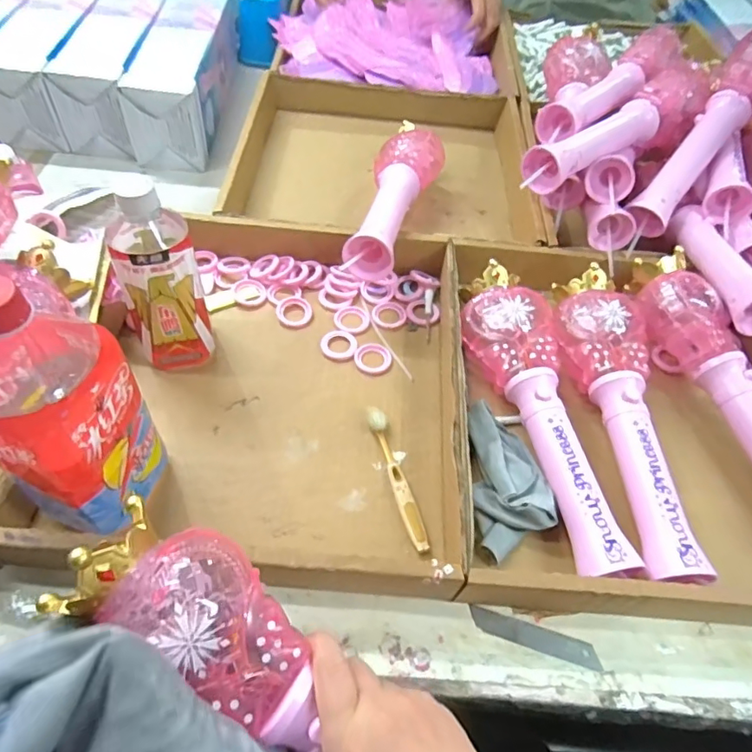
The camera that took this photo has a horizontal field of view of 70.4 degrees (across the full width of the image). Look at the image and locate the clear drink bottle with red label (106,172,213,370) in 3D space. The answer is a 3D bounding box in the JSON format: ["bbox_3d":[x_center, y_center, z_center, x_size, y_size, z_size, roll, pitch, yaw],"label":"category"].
[{"bbox_3d":[-0.189,-0.087,0.475,0.062,0.176,0.076,-12,56,-13],"label":"clear drink bottle with red label"}]

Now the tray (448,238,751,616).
[{"bbox_3d":[0.241,0.019,0.502,0.343,0.074,0.379,4,54,-2],"label":"tray"}]

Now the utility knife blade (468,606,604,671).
[{"bbox_3d":[0.120,0.199,0.408,0.097,0.004,0.017,16,55,7],"label":"utility knife blade"}]

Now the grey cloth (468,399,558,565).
[{"bbox_3d":[0.113,0.087,0.462,0.062,0.031,0.130,-2,54,-6],"label":"grey cloth"}]

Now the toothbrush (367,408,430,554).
[{"bbox_3d":[0.018,0.086,0.465,0.016,0.013,0.137,-12,56,-13],"label":"toothbrush"}]

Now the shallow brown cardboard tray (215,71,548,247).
[{"bbox_3d":[0.015,-0.289,0.710,0.378,0.086,0.340,5,58,-1],"label":"shallow brown cardboard tray"}]

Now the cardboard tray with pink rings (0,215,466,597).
[{"bbox_3d":[-0.110,-0.012,0.506,0.376,0.054,0.398,6,54,-1],"label":"cardboard tray with pink rings"}]

